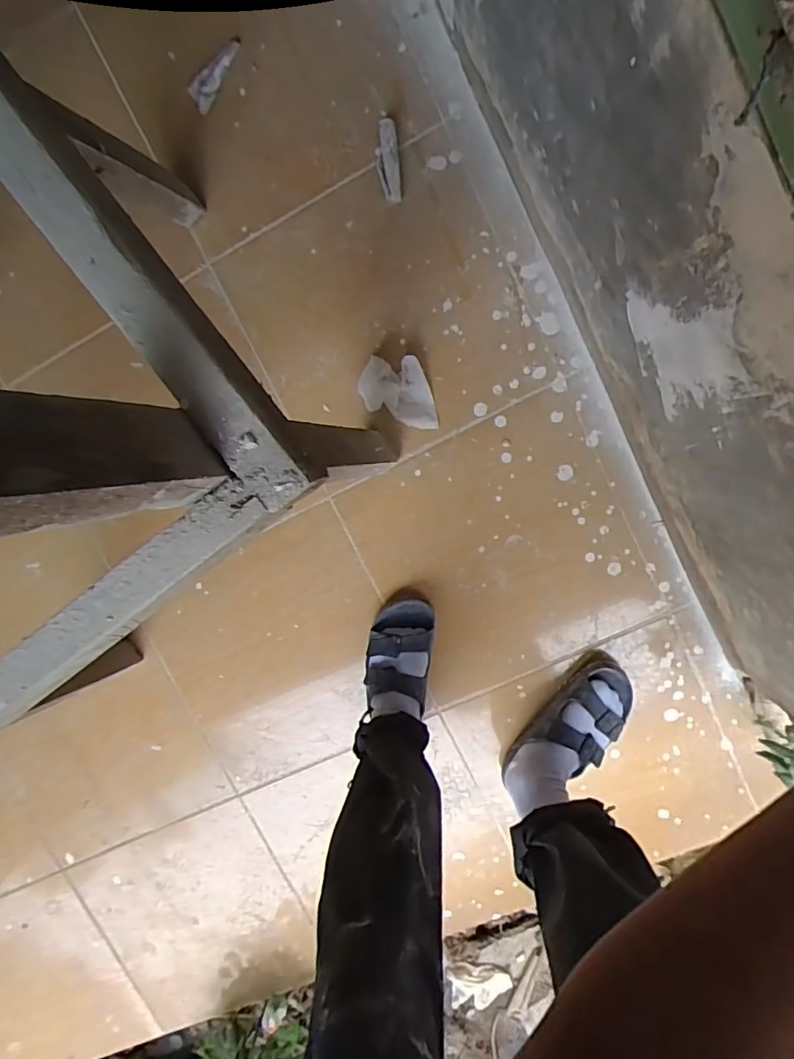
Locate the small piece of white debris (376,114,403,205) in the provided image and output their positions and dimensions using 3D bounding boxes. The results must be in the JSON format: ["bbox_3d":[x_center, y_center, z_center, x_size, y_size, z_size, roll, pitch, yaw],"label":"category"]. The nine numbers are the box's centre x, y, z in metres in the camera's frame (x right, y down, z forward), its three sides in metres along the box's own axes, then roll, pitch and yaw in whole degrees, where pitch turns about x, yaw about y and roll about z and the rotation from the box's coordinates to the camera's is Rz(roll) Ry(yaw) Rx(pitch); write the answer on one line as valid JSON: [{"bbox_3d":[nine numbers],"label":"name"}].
[{"bbox_3d":[-0.012,-0.534,0.778,0.034,0.018,0.105,-4,98,6],"label":"small piece of white debris"}]

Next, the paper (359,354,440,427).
[{"bbox_3d":[0.010,-0.213,0.815,0.127,0.031,0.091,22,100,2],"label":"paper"}]

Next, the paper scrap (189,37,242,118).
[{"bbox_3d":[-0.262,-0.657,0.770,0.031,0.022,0.109,31,100,0],"label":"paper scrap"}]

